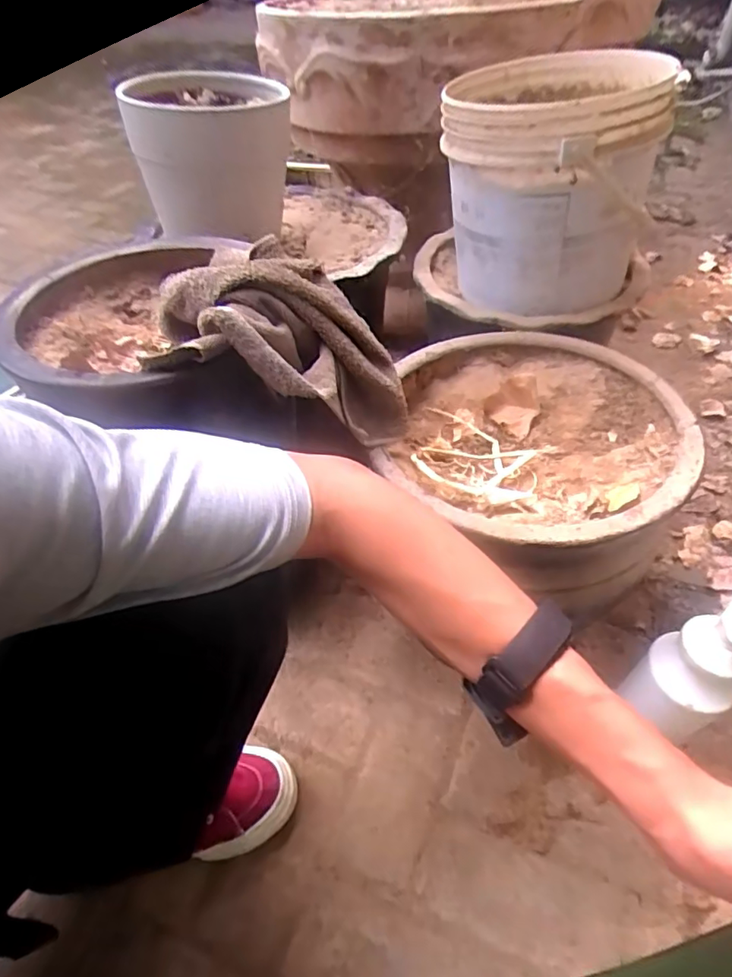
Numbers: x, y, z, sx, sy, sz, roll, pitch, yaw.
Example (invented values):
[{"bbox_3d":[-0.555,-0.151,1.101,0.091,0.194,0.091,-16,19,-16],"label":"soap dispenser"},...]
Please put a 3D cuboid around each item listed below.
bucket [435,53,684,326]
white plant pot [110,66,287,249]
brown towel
[{"bbox_3d":[0.212,-0.351,0.668,0.218,0.242,0.213,-1,47,2],"label":"bucket"},{"bbox_3d":[-0.187,-0.420,0.696,0.189,0.146,0.180,-14,46,-8],"label":"white plant pot"},{"bbox_3d":[-0.071,-0.124,0.513,0.208,0.157,0.146,-2,47,1],"label":"brown towel"}]

